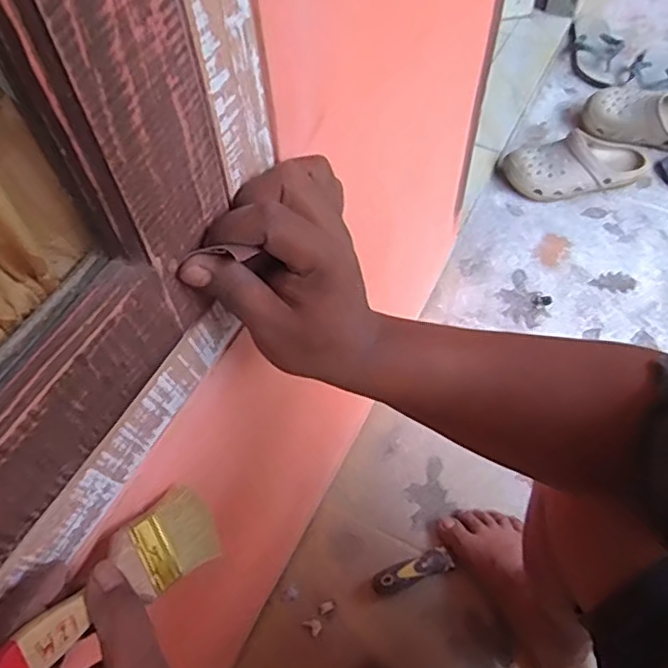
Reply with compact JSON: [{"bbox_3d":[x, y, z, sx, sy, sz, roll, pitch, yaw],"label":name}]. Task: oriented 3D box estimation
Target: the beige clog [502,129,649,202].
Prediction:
[{"bbox_3d":[0.479,-0.332,1.184,0.274,0.080,0.115,-5,58,-2],"label":"beige clog"}]

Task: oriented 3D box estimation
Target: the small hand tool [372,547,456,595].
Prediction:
[{"bbox_3d":[0.109,0.324,0.833,0.113,0.028,0.033,-20,59,-11],"label":"small hand tool"}]

